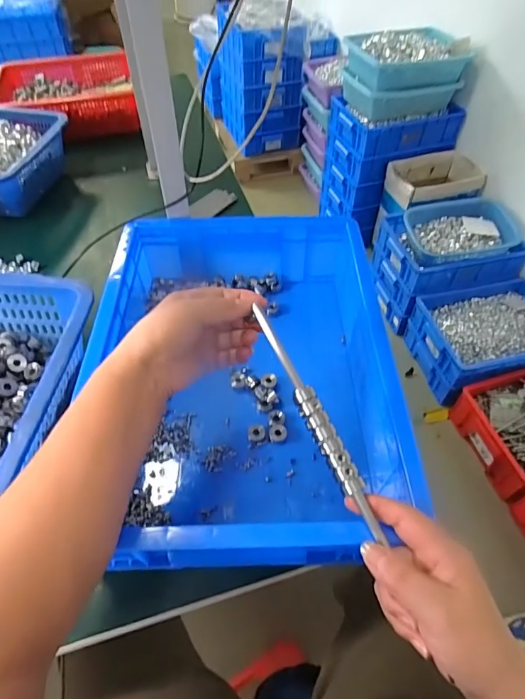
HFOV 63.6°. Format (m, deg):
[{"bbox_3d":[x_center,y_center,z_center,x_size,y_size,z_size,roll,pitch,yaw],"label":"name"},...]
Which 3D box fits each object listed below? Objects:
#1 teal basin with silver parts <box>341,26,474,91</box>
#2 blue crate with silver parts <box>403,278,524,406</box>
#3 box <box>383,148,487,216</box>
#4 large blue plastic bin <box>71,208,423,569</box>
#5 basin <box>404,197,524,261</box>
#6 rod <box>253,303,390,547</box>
[{"bbox_3d":[0.505,-1.026,1.487,0.387,0.098,0.257,-18,55,-14],"label":"teal basin with silver parts"},{"bbox_3d":[0.741,-0.046,1.418,0.438,0.171,0.345,-13,53,-10],"label":"blue crate with silver parts"},{"bbox_3d":[0.646,-0.615,1.623,0.358,0.149,0.280,-14,54,-12],"label":"box"},{"bbox_3d":[-0.024,0.016,0.480,0.300,0.117,0.404,0,52,-1],"label":"large blue plastic bin"},{"bbox_3d":[0.675,-0.409,1.467,0.354,0.108,0.256,-7,53,-6],"label":"basin"},{"bbox_3d":[0.041,0.052,0.335,0.018,0.011,0.200,-22,71,-17],"label":"rod"}]

